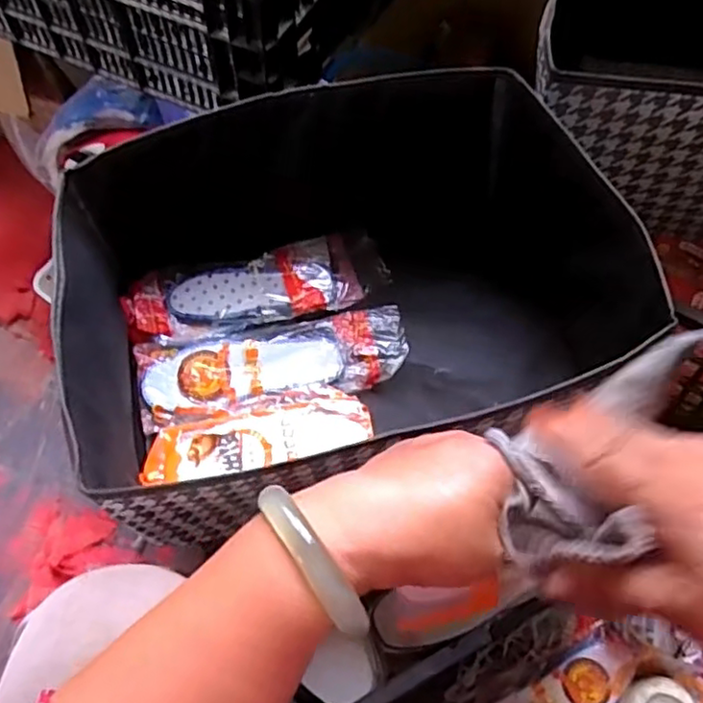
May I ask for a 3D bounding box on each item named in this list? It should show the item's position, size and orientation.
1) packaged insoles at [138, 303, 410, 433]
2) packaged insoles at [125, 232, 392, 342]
[{"bbox_3d":[-0.075,0.012,0.625,0.250,0.024,0.083,-8,57,-7],"label":"packaged insoles"},{"bbox_3d":[-0.095,-0.063,0.666,0.257,0.026,0.084,-11,57,-9],"label":"packaged insoles"}]

